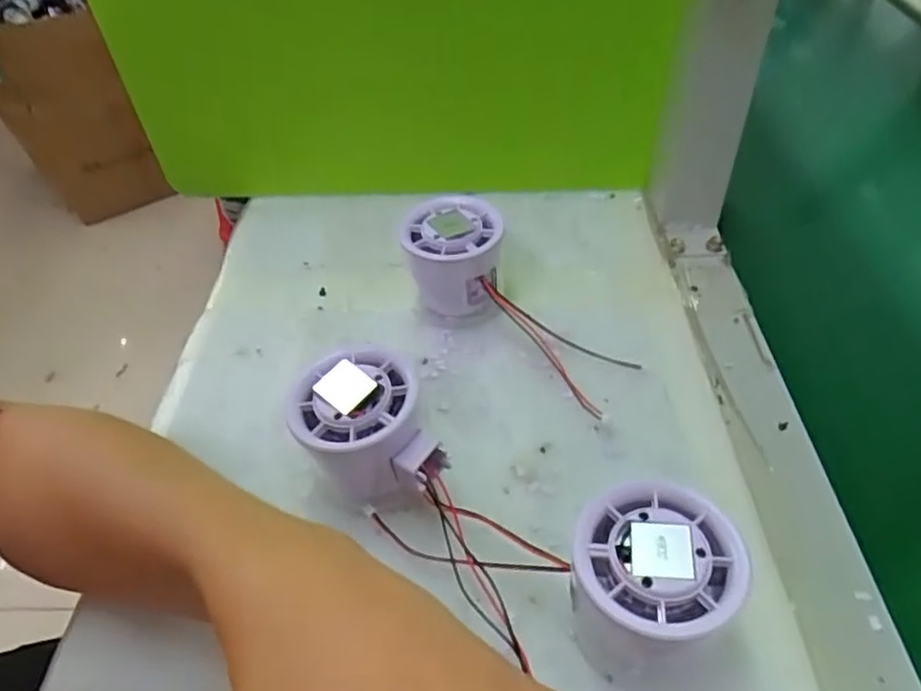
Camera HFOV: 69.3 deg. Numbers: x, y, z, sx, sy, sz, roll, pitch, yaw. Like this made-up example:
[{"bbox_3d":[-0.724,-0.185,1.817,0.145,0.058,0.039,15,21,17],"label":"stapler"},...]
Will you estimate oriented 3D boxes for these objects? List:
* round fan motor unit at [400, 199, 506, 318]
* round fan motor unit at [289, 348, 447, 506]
[{"bbox_3d":[-0.003,-0.046,0.384,0.052,0.057,0.054,-2,45,2],"label":"round fan motor unit"},{"bbox_3d":[-0.042,0.043,0.298,0.057,0.057,0.065,-19,47,-15],"label":"round fan motor unit"}]

